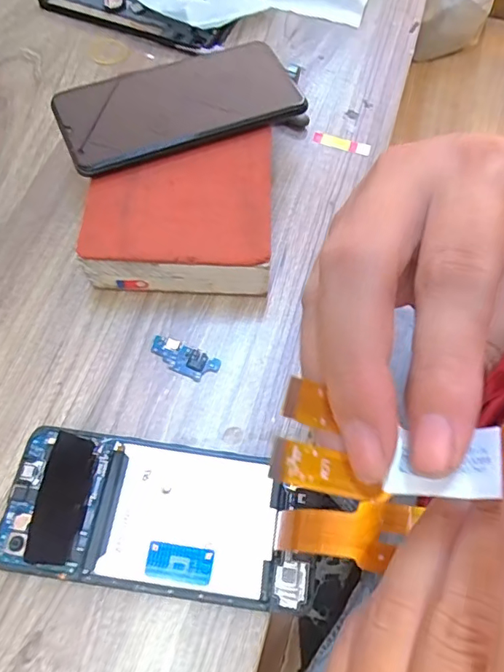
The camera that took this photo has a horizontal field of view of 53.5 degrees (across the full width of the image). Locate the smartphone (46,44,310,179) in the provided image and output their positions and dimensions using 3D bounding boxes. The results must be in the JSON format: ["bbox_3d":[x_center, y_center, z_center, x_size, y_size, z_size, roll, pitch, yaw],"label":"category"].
[{"bbox_3d":[-0.048,-0.157,0.335,0.157,0.015,0.070,-20,67,-12],"label":"smartphone"}]

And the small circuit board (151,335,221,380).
[{"bbox_3d":[-0.042,0.014,0.308,0.043,0.004,0.018,23,66,8],"label":"small circuit board"}]

